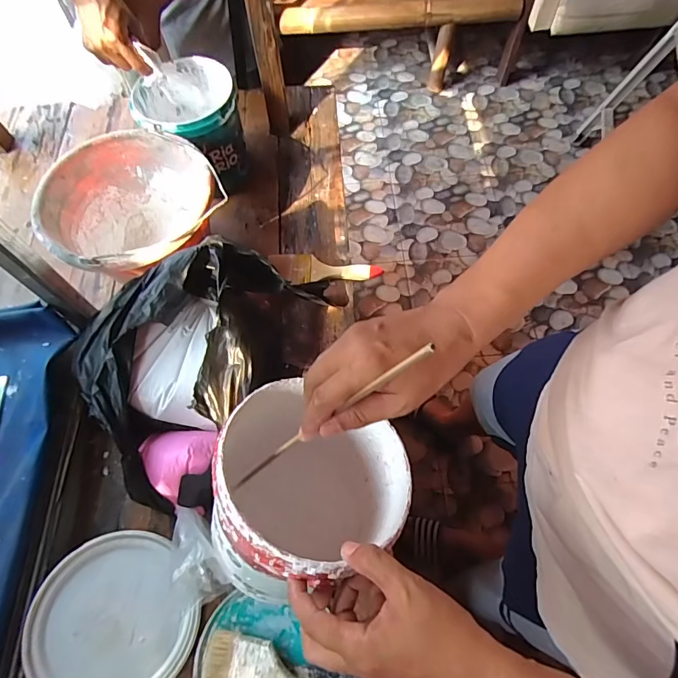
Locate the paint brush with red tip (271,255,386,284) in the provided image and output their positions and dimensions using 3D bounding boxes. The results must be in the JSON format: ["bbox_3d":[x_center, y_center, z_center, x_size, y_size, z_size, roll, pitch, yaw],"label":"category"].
[{"bbox_3d":[-0.021,-0.114,0.703,0.179,0.019,0.053,0,65,0],"label":"paint brush with red tip"}]

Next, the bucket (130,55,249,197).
[{"bbox_3d":[-0.249,-0.358,0.744,0.155,0.158,0.169,0,65,0],"label":"bucket"}]

